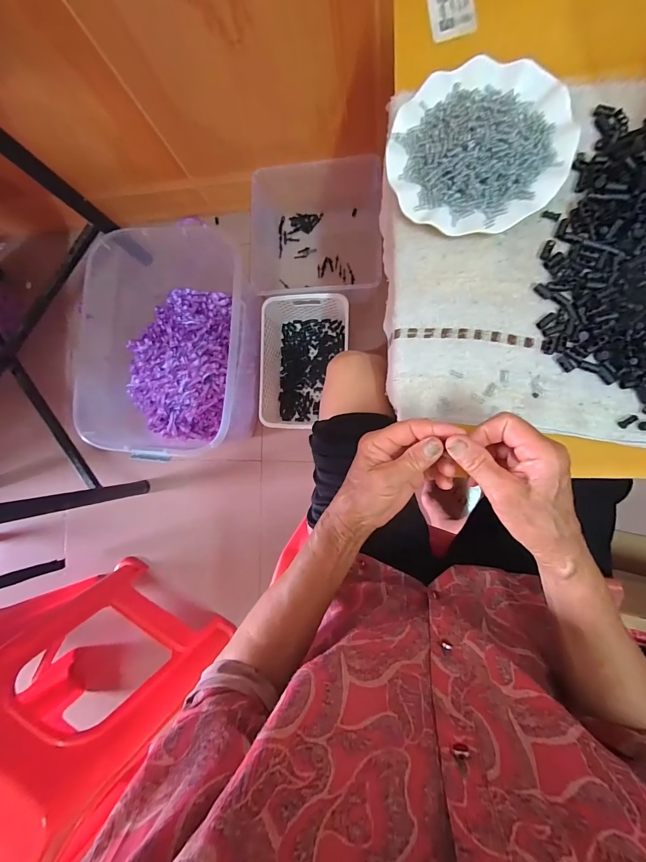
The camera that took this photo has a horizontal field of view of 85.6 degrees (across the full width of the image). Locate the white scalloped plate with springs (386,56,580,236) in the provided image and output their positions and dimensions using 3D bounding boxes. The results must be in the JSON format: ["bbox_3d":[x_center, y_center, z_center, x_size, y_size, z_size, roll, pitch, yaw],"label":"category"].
[{"bbox_3d":[0.163,-0.298,0.364,0.178,0.047,0.175,0,88,9],"label":"white scalloped plate with springs"}]

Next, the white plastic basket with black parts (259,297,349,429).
[{"bbox_3d":[-0.039,-0.166,0.871,0.208,0.110,0.312,1,88,9],"label":"white plastic basket with black parts"}]

